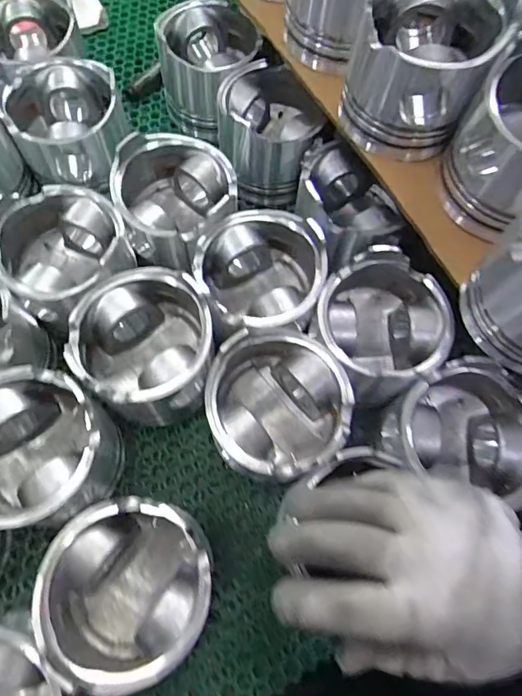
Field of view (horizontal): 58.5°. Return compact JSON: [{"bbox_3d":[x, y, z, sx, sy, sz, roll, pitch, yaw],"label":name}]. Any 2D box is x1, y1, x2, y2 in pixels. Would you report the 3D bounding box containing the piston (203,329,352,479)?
[{"bbox_3d":[0.009,0.044,0.323,0.088,0.086,0.092,1,68,-3],"label":"piston"}]

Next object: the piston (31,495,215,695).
[{"bbox_3d":[-0.076,0.142,0.285,0.091,0.081,0.097,1,68,-3],"label":"piston"}]

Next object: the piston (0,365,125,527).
[{"bbox_3d":[-0.145,0.067,0.306,0.094,0.080,0.092,6,68,-1],"label":"piston"}]

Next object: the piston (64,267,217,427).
[{"bbox_3d":[-0.079,-0.001,0.333,0.090,0.086,0.099,1,68,-3],"label":"piston"}]

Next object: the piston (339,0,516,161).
[{"bbox_3d":[0.102,-0.188,0.318,0.086,0.089,0.085,18,69,4],"label":"piston"}]

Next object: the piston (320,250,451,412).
[{"bbox_3d":[0.082,-0.011,0.339,0.091,0.078,0.089,1,68,-3],"label":"piston"}]

